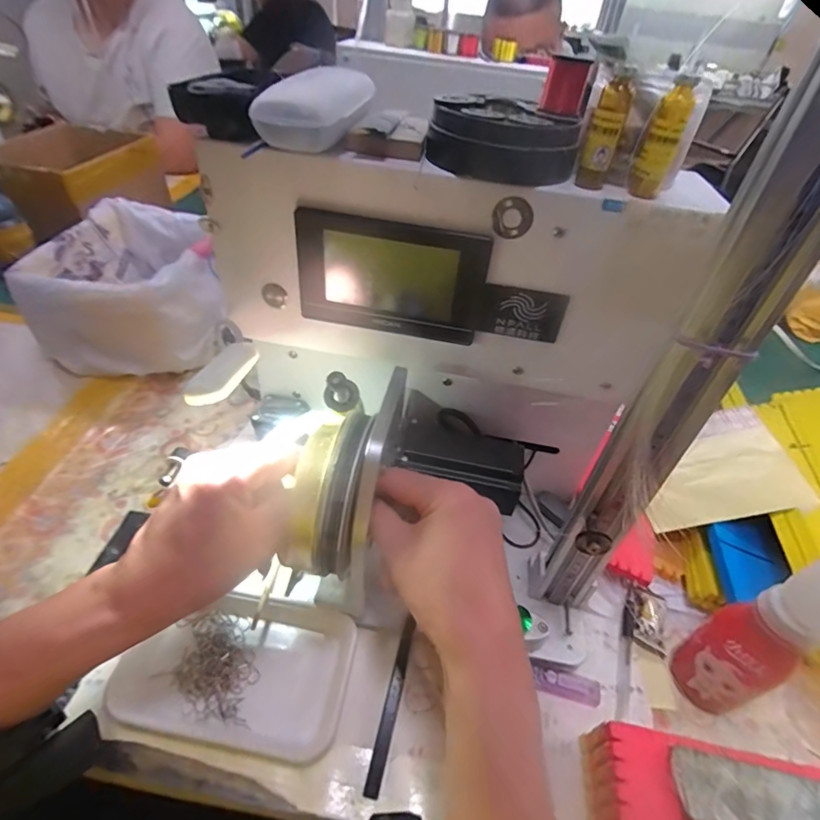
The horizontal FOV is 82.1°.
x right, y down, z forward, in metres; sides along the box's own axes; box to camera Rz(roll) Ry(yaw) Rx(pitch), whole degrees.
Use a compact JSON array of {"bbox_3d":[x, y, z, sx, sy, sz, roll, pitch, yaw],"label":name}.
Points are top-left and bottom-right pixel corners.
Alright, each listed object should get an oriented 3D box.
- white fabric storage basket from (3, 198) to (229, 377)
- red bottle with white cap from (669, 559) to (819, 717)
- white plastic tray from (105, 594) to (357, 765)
[{"bbox_3d":[-0.401,-0.190,0.694,0.227,0.127,0.326,-7,45,-13],"label":"white fabric storage basket"},{"bbox_3d":[0.261,0.172,0.352,0.043,0.183,0.055,-14,47,-20],"label":"red bottle with white cap"},{"bbox_3d":[-0.142,0.210,0.383,0.176,0.021,0.101,7,43,2],"label":"white plastic tray"}]

